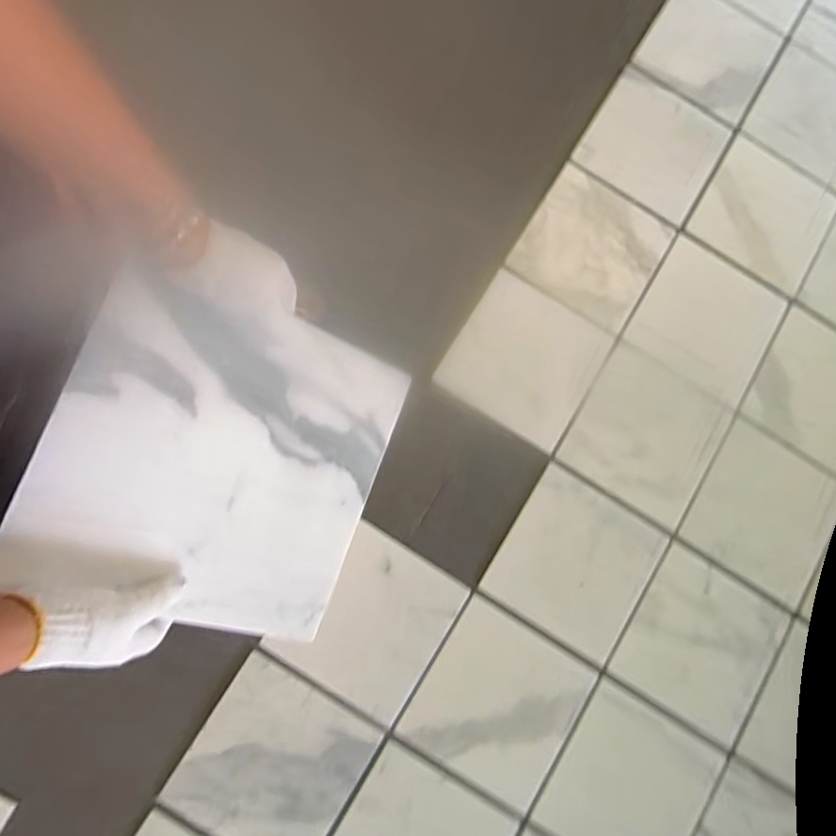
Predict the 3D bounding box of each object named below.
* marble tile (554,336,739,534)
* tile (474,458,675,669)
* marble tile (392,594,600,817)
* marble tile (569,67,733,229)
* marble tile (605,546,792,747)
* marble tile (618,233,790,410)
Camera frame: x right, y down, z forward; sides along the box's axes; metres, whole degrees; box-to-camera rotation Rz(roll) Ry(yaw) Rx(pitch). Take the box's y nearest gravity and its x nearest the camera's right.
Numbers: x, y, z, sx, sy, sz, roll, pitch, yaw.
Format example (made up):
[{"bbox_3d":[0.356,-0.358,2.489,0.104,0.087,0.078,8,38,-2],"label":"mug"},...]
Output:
[{"bbox_3d":[0.506,0.037,1.277,0.296,0.021,0.312,31,80,7],"label":"marble tile"},{"bbox_3d":[0.335,0.312,1.235,0.300,0.014,0.316,31,80,7],"label":"tile"},{"bbox_3d":[0.163,0.589,1.188,0.296,0.019,0.321,30,80,12],"label":"marble tile"},{"bbox_3d":[0.582,-0.676,1.423,0.312,0.019,0.320,31,79,4],"label":"marble tile"},{"bbox_3d":[0.587,0.473,1.199,0.279,0.026,0.303,31,84,8],"label":"marble tile"},{"bbox_3d":[0.674,-0.231,1.342,0.300,0.013,0.320,32,80,7],"label":"marble tile"}]

